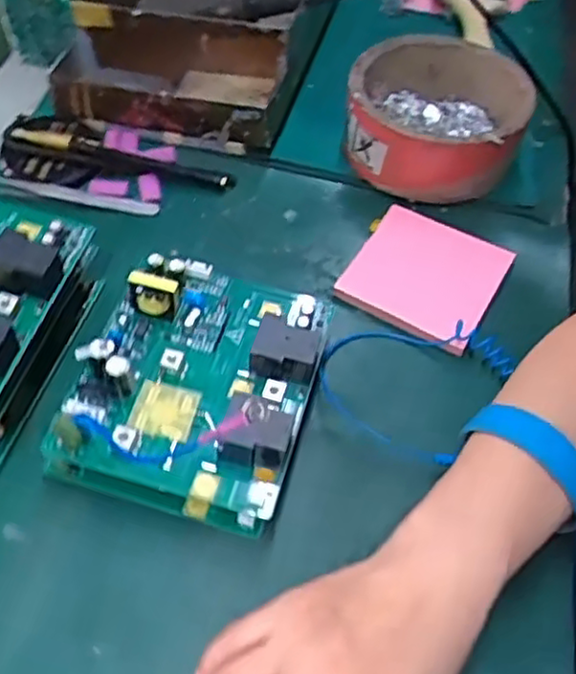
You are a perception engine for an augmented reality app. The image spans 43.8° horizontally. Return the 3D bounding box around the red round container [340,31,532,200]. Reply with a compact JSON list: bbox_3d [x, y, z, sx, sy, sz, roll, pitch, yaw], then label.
[{"bbox_3d":[0.109,-0.164,0.521,0.124,0.057,0.143,13,53,6],"label":"red round container"}]

